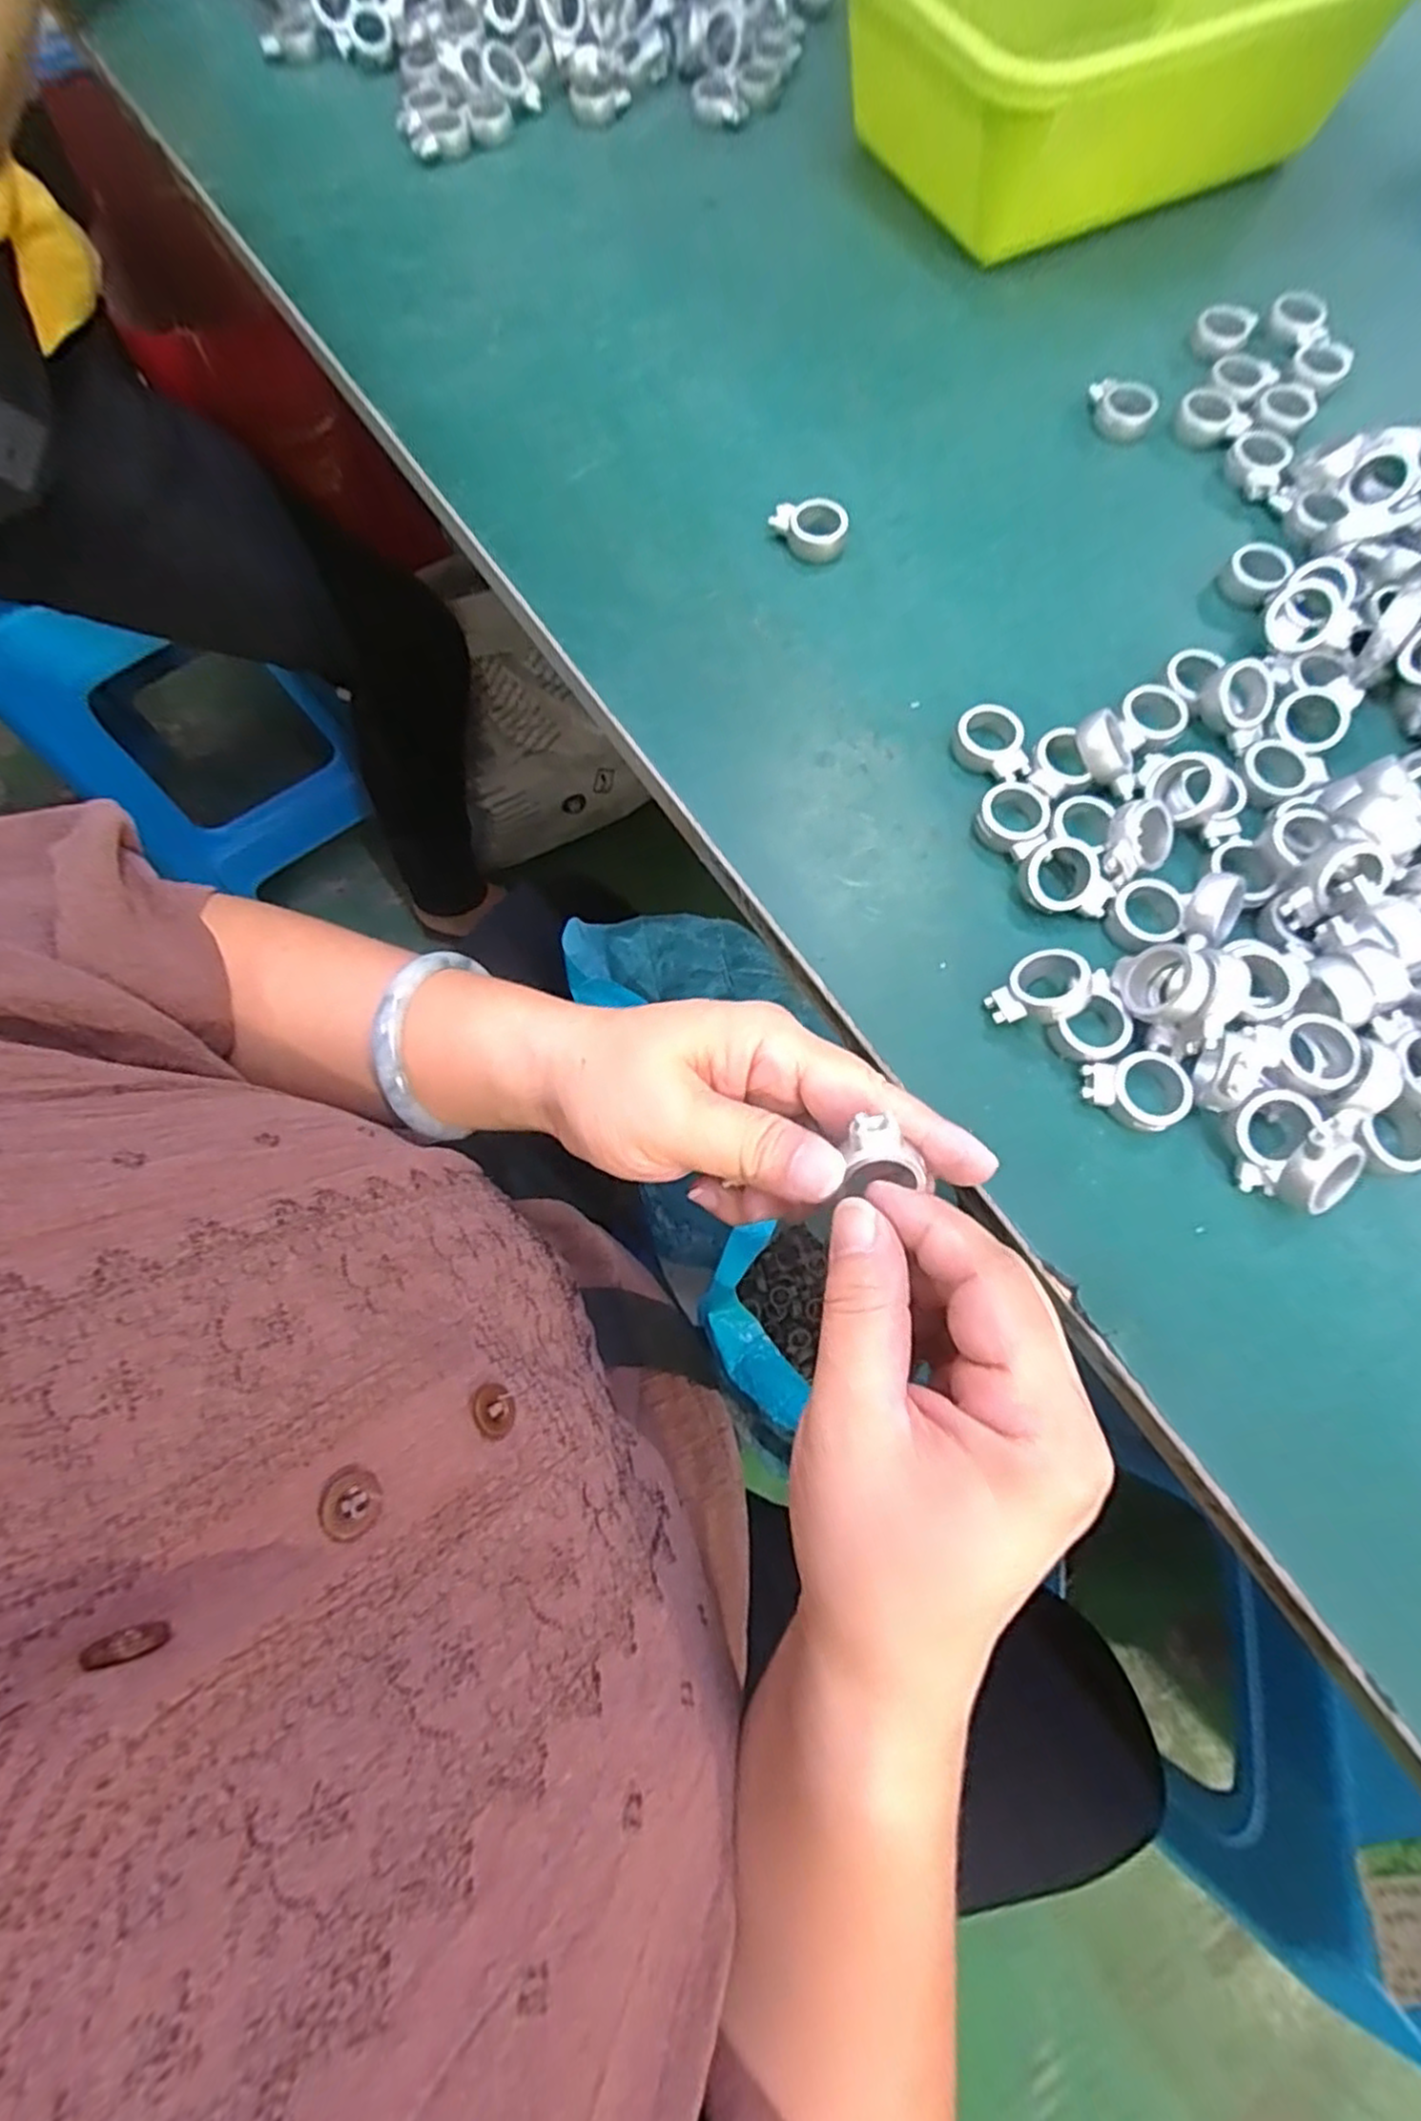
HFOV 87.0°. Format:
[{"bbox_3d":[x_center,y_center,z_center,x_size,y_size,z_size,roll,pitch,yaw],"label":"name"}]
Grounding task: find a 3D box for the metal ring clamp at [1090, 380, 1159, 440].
[{"bbox_3d":[0.195,-0.310,0.357,0.031,0.013,0.023,23,74,9],"label":"metal ring clamp"}]

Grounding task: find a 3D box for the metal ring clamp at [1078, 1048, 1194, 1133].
[{"bbox_3d":[0.143,0.012,0.252,0.033,0.010,0.026,-12,72,-2],"label":"metal ring clamp"}]

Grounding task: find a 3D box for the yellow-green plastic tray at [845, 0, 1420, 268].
[{"bbox_3d":[0.204,-0.540,0.394,0.277,0.081,0.206,-25,73,-6],"label":"yellow-green plastic tray"}]

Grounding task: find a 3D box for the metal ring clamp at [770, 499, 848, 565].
[{"bbox_3d":[0.043,-0.236,0.332,0.033,0.012,0.024,4,72,3],"label":"metal ring clamp"}]

